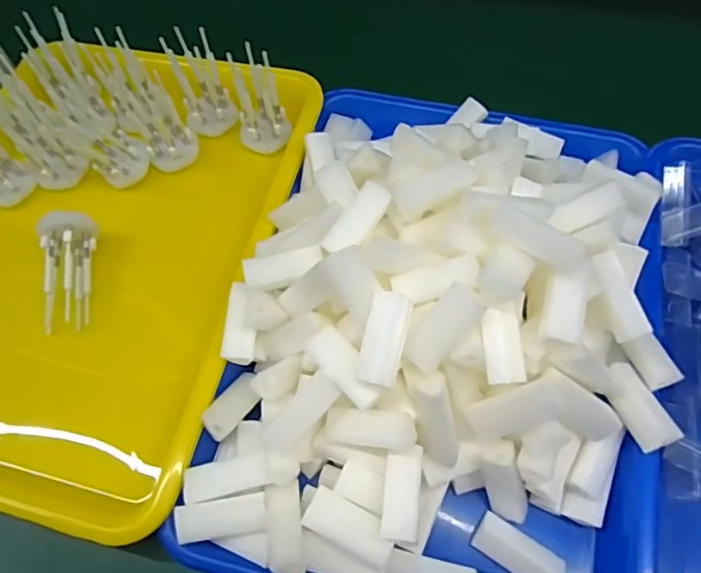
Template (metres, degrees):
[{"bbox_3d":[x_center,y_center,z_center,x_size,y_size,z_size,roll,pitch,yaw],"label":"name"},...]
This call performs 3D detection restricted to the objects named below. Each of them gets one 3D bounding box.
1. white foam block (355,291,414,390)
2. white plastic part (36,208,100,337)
[{"bbox_3d":[0.016,0.025,0.273,0.020,0.013,0.044,12,81,10],"label":"white foam block"},{"bbox_3d":[-0.182,-0.011,0.364,0.026,0.022,0.075,-3,86,2],"label":"white plastic part"}]

